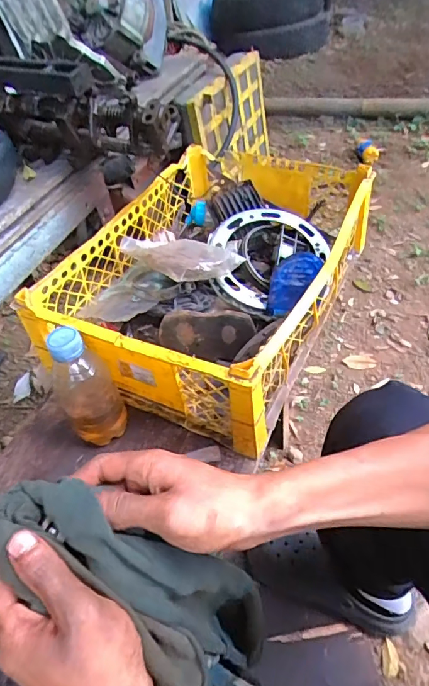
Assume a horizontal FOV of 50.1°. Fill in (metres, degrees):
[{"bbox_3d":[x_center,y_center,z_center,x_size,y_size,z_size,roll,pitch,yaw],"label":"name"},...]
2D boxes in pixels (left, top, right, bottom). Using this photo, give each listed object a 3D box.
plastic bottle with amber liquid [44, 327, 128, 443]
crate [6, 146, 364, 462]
[{"bbox_3d":[-0.136,0.052,0.493,0.051,0.151,0.049,8,47,14],"label":"plastic bottle with amber liquid"},{"bbox_3d":[-0.007,-0.084,0.648,0.335,0.147,0.469,16,50,21],"label":"crate"}]

